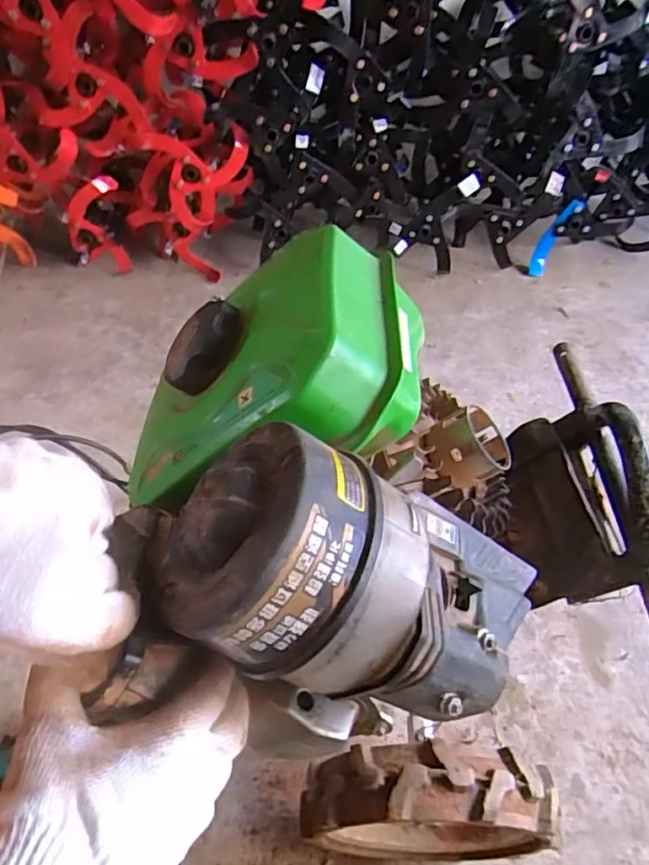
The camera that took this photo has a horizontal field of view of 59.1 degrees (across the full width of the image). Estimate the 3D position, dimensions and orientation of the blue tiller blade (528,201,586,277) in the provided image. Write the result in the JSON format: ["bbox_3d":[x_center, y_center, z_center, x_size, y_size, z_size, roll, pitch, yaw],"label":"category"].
[{"bbox_3d":[0.682,-0.569,1.687,0.056,0.234,0.056,-4,46,-37],"label":"blue tiller blade"}]

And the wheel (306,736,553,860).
[{"bbox_3d":[0.131,0.481,0.731,0.312,0.301,0.091,0,49,1],"label":"wheel"}]

